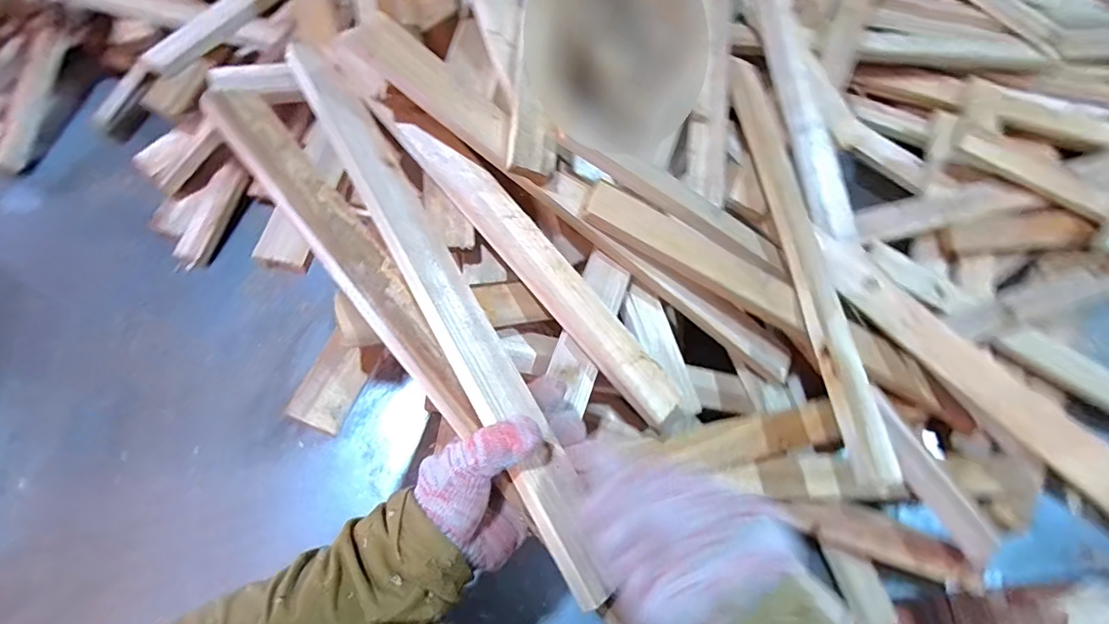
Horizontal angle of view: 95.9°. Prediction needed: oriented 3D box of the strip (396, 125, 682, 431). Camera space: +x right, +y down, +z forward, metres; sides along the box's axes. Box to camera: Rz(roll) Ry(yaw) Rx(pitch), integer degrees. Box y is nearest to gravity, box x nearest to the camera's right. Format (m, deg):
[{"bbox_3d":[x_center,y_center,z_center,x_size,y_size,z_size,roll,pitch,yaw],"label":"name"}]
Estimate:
[{"bbox_3d":[-0.011,-0.037,0.430,0.038,0.011,0.325,-41,88,-18],"label":"strip"}]

